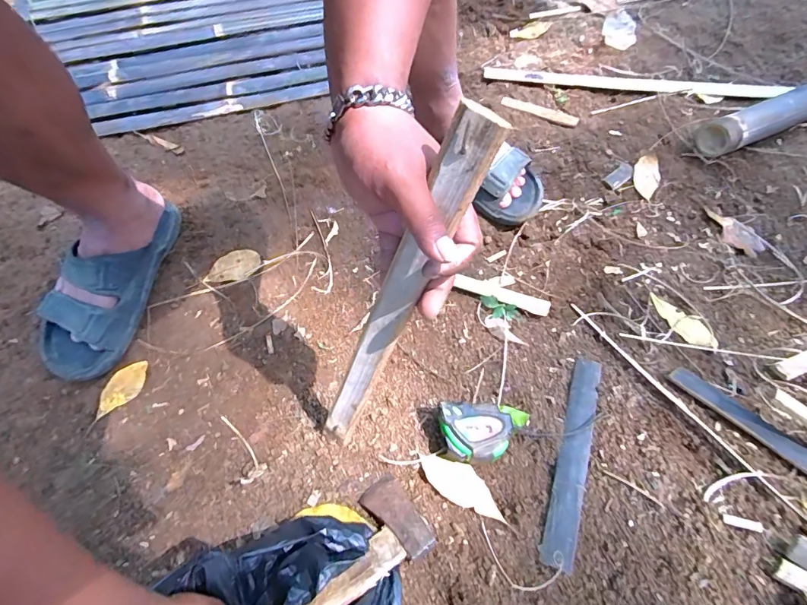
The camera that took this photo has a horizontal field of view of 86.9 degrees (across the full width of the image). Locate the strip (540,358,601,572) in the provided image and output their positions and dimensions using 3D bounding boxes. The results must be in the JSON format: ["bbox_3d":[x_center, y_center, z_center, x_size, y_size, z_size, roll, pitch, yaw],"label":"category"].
[{"bbox_3d":[0.194,0.168,0.484,0.033,0.006,0.243,12,54,21],"label":"strip"}]

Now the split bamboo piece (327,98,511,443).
[{"bbox_3d":[-0.015,0.021,0.364,0.018,0.382,0.029,-26,64,-40],"label":"split bamboo piece"}]

